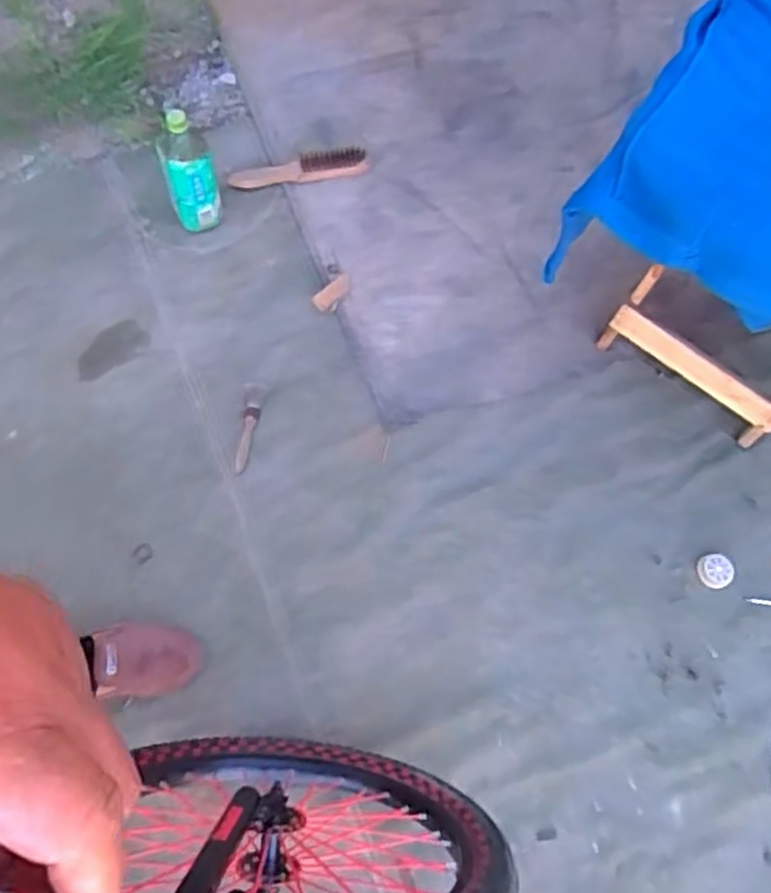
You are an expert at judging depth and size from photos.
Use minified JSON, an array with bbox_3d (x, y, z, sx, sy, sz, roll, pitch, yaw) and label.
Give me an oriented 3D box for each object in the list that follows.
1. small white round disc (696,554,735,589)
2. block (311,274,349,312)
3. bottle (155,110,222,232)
[{"bbox_3d":[0.494,0.187,1.104,0.050,0.020,0.050,1,70,-3],"label":"small white round disc"},{"bbox_3d":[-0.088,-0.259,1.241,0.076,0.010,0.033,-38,74,-15],"label":"block"},{"bbox_3d":[-0.323,-0.446,1.215,0.084,0.185,0.081,-16,71,-9],"label":"bottle"}]

